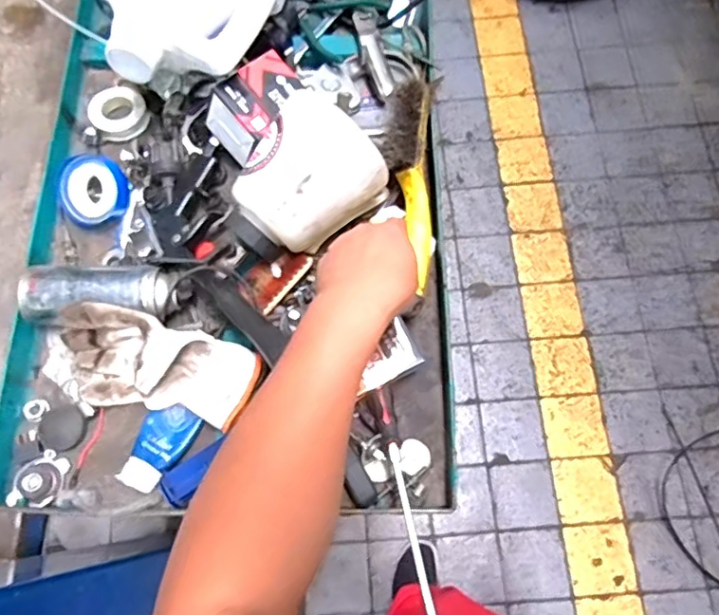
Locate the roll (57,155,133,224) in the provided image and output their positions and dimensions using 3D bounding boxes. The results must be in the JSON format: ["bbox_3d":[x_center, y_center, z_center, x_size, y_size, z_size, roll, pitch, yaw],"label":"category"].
[{"bbox_3d":[-0.294,-0.130,0.642,0.082,0.045,0.082,5,107,18],"label":"roll"}]

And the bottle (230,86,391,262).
[{"bbox_3d":[-0.056,-0.123,0.555,0.156,0.092,0.103,-37,75,-11],"label":"bottle"}]

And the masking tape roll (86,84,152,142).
[{"bbox_3d":[-0.287,-0.233,0.686,0.064,0.025,0.060,0,72,1],"label":"masking tape roll"}]

